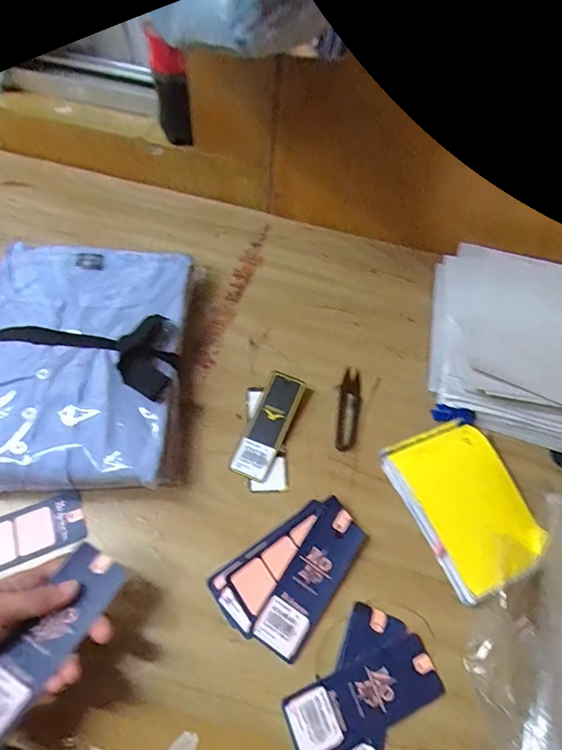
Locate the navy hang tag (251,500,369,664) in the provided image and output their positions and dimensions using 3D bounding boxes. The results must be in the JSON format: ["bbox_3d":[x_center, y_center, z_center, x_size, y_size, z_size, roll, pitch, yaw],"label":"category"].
[{"bbox_3d":[0.028,0.172,0.373,0.044,0.005,0.123,36,65,8],"label":"navy hang tag"}]

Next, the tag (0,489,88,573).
[{"bbox_3d":[-0.234,0.143,0.376,0.125,0.011,0.045,-19,65,-13],"label":"tag"}]

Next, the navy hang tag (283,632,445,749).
[{"bbox_3d":[0.064,0.245,0.335,0.118,0.004,0.047,-17,62,-16],"label":"navy hang tag"}]

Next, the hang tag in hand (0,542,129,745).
[{"bbox_3d":[-0.159,0.178,0.298,0.042,0.007,0.119,31,57,5],"label":"hang tag in hand"}]

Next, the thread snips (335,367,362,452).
[{"bbox_3d":[0.072,0.035,0.470,0.025,0.006,0.097,7,59,-1],"label":"thread snips"}]

